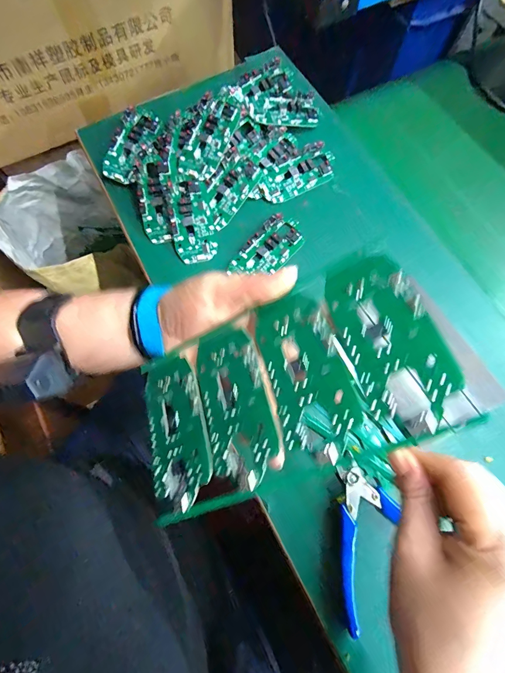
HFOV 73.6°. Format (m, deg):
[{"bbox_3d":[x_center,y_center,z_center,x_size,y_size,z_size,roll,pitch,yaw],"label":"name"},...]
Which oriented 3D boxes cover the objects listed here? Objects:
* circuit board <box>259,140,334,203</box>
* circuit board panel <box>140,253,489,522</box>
[{"bbox_3d":[0.054,-0.188,0.391,0.096,0.008,0.044,-33,92,-7],"label":"circuit board"},{"bbox_3d":[0.010,0.032,0.200,0.185,0.004,0.103,-26,63,19],"label":"circuit board panel"}]

